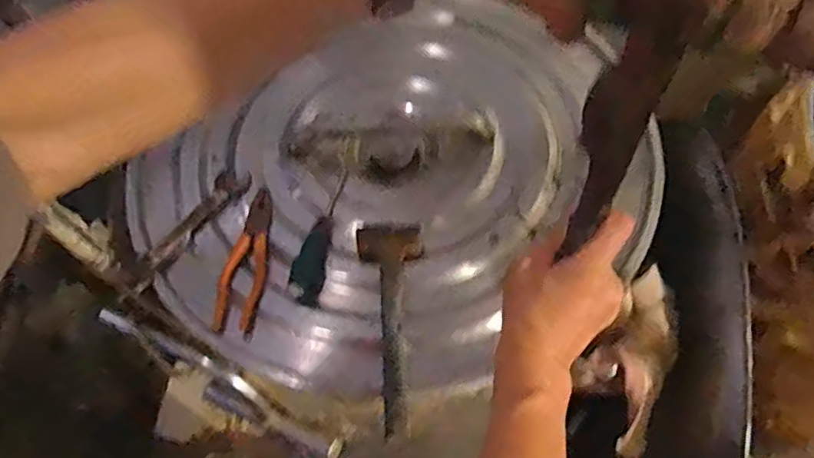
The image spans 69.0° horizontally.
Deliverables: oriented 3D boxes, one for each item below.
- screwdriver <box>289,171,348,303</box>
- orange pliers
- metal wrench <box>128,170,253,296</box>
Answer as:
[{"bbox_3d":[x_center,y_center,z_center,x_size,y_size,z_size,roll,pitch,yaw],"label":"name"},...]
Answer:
[{"bbox_3d":[-0.104,-0.001,0.754,0.031,0.047,0.192,11,60,8],"label":"screwdriver"},{"bbox_3d":[-0.194,0.039,0.734,0.050,0.019,0.181,14,72,-5],"label":"orange pliers"},{"bbox_3d":[-0.280,-0.004,0.753,0.039,0.020,0.198,33,65,19],"label":"metal wrench"}]

